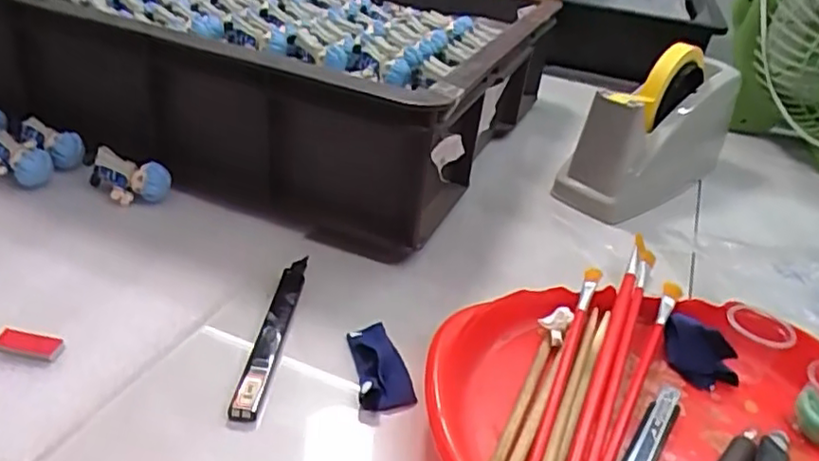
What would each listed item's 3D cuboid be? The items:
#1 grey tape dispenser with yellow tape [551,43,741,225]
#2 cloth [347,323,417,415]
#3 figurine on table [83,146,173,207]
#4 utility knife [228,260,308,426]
[{"bbox_3d":[0.231,-0.098,0.594,0.078,0.117,0.203,30,40,32],"label":"grey tape dispenser with yellow tape"},{"bbox_3d":[-0.017,0.076,0.368,0.030,0.014,0.065,-2,34,-13],"label":"cloth"},{"bbox_3d":[-0.217,-0.043,0.492,0.064,0.033,0.035,27,38,28],"label":"figurine on table"},{"bbox_3d":[-0.080,0.059,0.383,0.016,0.015,0.133,7,33,1],"label":"utility knife"}]

